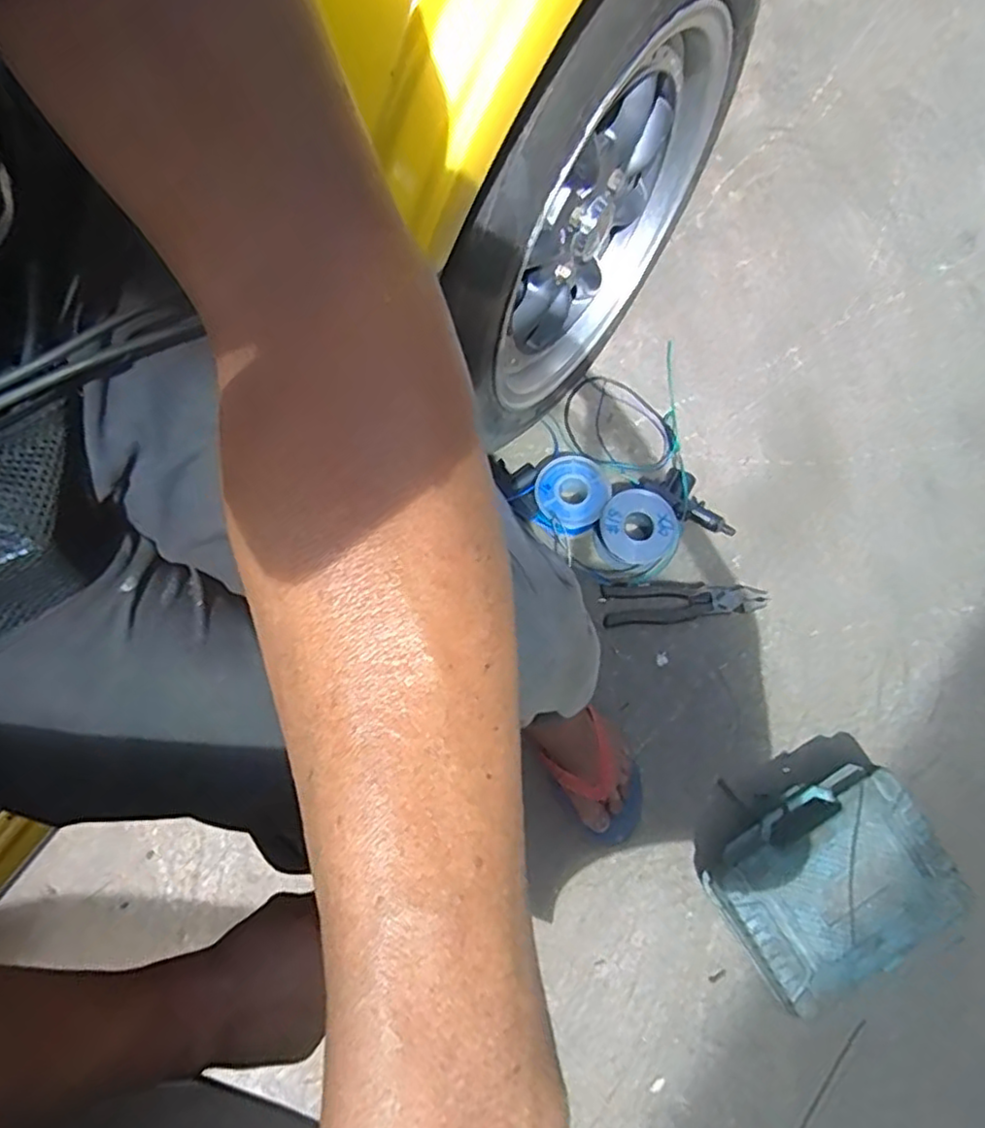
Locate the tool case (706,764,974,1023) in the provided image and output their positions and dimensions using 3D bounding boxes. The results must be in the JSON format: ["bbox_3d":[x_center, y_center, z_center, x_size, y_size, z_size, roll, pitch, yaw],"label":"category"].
[{"bbox_3d":[0.388,0.363,0.770,0.251,0.069,0.201,-30,75,-8],"label":"tool case"}]

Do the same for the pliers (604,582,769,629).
[{"bbox_3d":[0.253,0.047,0.889,0.213,0.026,0.060,-5,74,-1],"label":"pliers"}]

